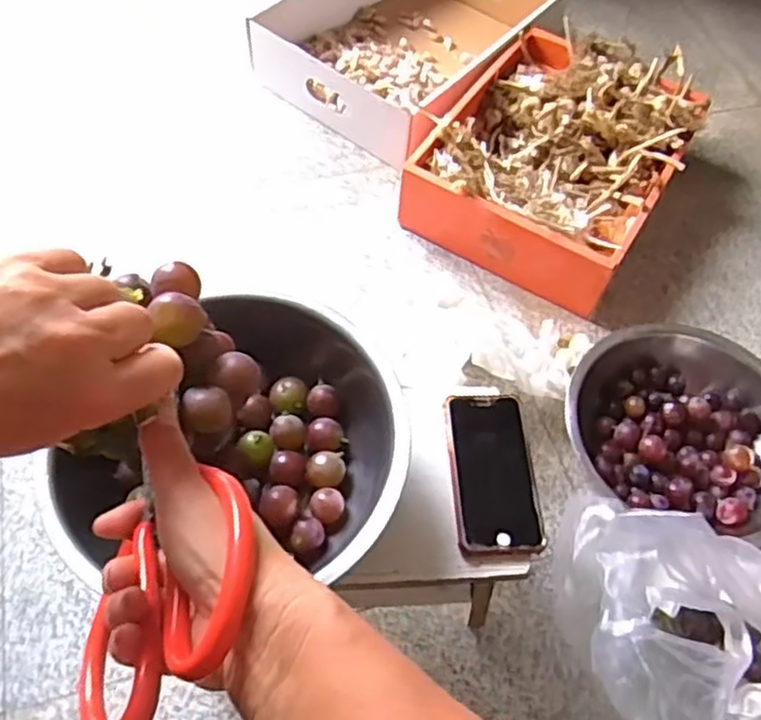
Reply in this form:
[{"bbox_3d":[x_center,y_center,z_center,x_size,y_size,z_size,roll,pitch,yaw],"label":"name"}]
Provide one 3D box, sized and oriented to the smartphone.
[{"bbox_3d":[0.094,0.090,0.586,0.068,0.011,0.136,0,59,-5],"label":"smartphone"}]

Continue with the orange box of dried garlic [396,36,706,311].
[{"bbox_3d":[0.257,-0.291,1.001,0.303,0.139,0.418,32,62,15],"label":"orange box of dried garlic"}]

